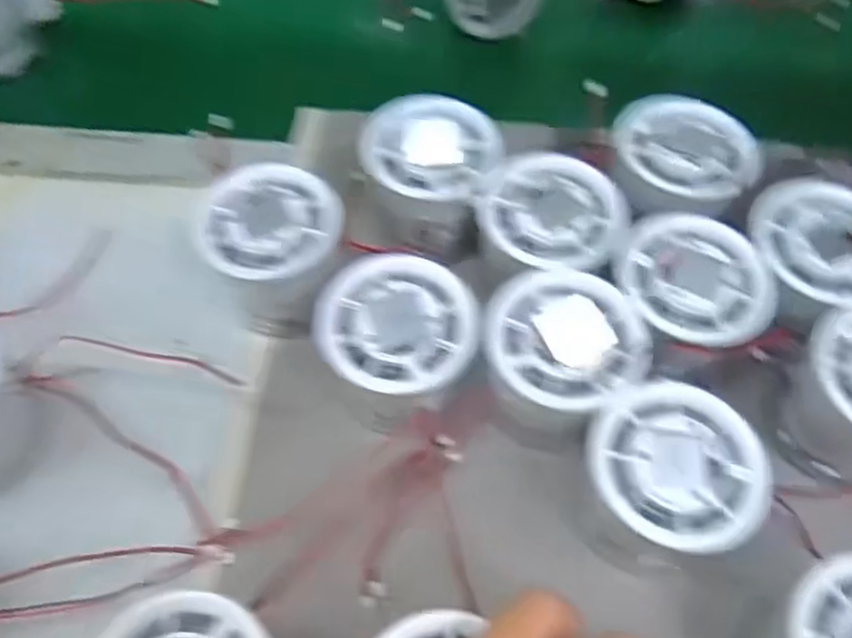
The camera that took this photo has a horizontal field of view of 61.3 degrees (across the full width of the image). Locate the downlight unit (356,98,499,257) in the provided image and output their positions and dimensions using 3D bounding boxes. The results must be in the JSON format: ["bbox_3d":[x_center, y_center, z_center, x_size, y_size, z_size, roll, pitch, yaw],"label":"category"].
[{"bbox_3d":[0.002,-0.063,0.329,0.059,0.049,0.061,5,59,1],"label":"downlight unit"}]

